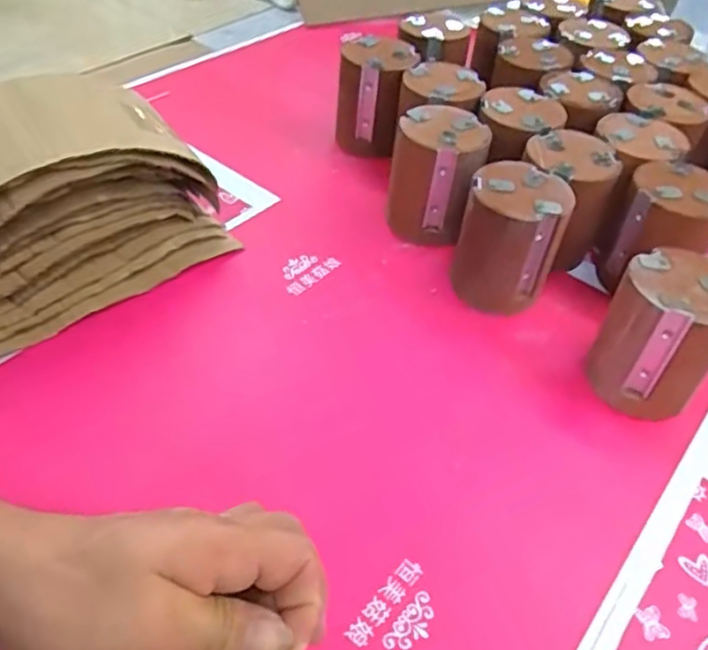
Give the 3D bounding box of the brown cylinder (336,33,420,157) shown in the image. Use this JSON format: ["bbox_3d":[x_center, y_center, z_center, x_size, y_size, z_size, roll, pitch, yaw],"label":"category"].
[{"bbox_3d":[0.020,-0.234,0.686,0.077,0.105,0.064,11,46,5],"label":"brown cylinder"}]

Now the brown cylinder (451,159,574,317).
[{"bbox_3d":[0.128,-0.069,0.541,0.074,0.100,0.081,3,46,-3],"label":"brown cylinder"}]

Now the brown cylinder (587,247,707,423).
[{"bbox_3d":[0.223,0.007,0.475,0.075,0.103,0.080,25,49,17],"label":"brown cylinder"}]

